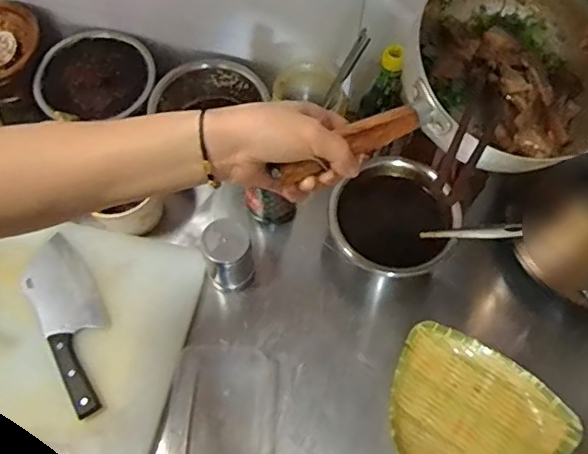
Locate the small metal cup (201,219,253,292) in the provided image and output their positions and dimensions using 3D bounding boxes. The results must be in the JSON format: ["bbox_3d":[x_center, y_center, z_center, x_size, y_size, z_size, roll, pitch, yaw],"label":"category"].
[{"bbox_3d":[-0.085,0.040,0.746,0.058,0.105,0.062,0,65,-1],"label":"small metal cup"}]

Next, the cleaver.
[{"bbox_3d":[-0.279,0.119,0.721,0.078,0.025,0.233,-29,69,-13],"label":"cleaver"}]

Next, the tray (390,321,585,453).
[{"bbox_3d":[0.208,0.236,0.705,0.226,0.053,0.216,-32,69,-15],"label":"tray"}]

